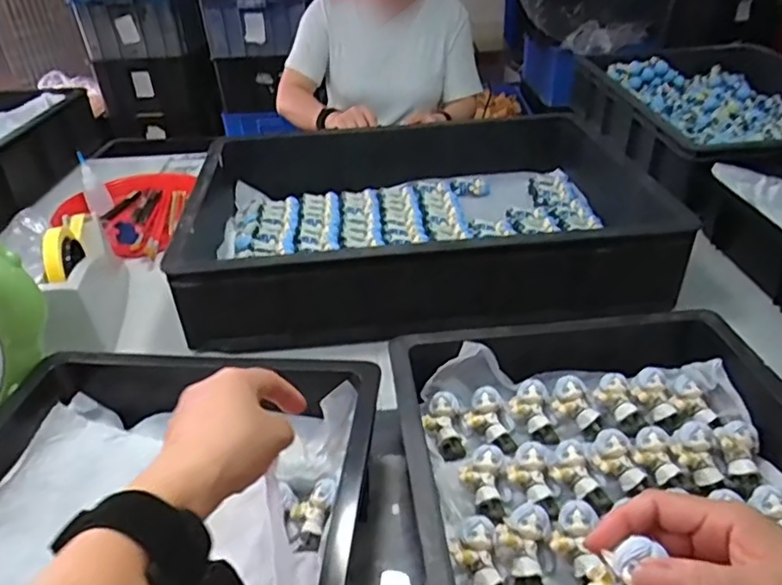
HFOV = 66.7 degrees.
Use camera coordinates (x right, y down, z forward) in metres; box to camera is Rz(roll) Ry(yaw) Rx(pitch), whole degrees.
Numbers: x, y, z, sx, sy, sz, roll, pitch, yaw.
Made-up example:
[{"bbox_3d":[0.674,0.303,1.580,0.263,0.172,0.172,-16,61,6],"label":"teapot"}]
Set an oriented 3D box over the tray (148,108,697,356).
[{"bbox_3d":[0.030,-0.109,0.847,0.577,0.167,0.449,-1,34,1],"label":"tray"}]

